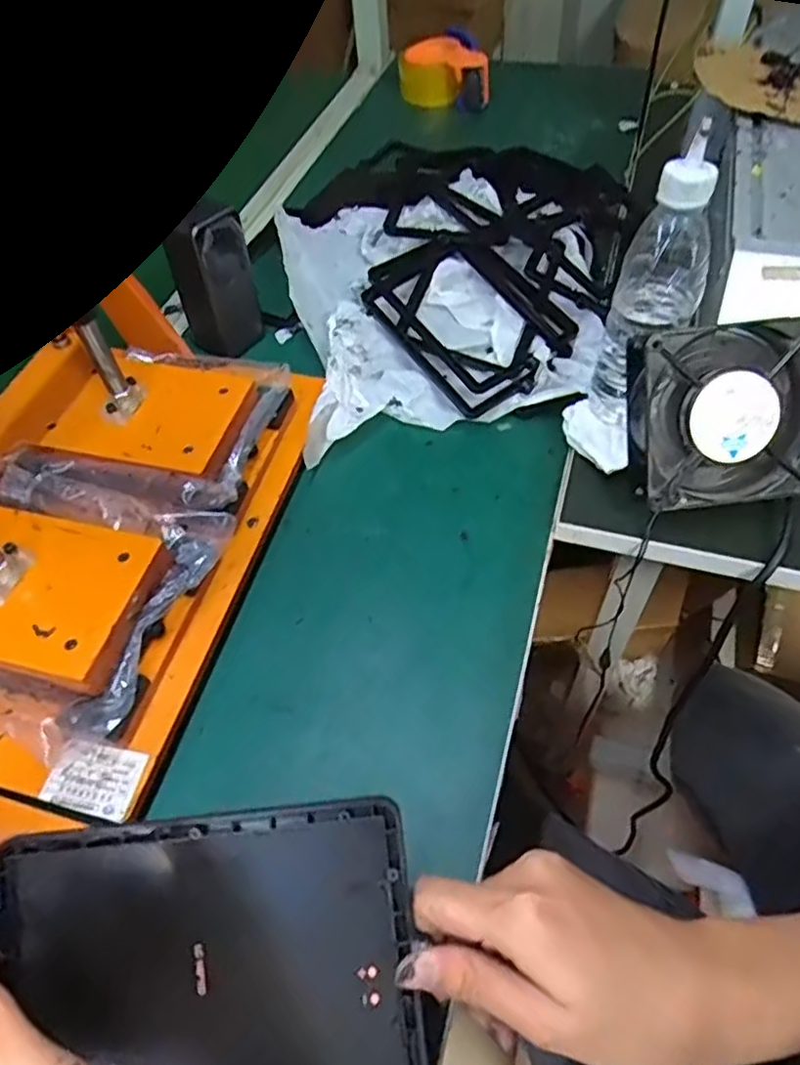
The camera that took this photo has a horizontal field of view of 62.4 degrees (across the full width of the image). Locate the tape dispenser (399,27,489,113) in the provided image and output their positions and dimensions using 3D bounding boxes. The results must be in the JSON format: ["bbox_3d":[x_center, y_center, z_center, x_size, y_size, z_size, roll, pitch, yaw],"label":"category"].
[{"bbox_3d":[0.059,-0.649,0.933,0.120,0.065,0.111,-5,54,1],"label":"tape dispenser"}]

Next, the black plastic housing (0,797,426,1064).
[{"bbox_3d":[-0.074,0.175,0.261,0.159,0.007,0.119,-6,85,-1],"label":"black plastic housing"}]

